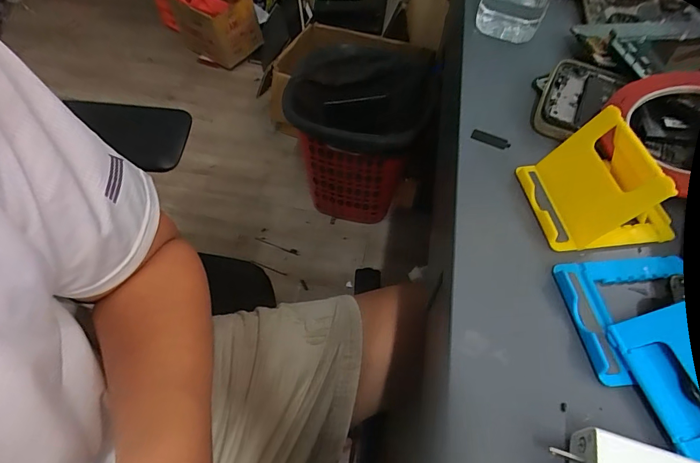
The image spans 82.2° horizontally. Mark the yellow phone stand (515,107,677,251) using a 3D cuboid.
[{"bbox_3d":[0.159,-0.035,0.247,0.084,0.050,0.073,-1,55,-3],"label":"yellow phone stand"}]

